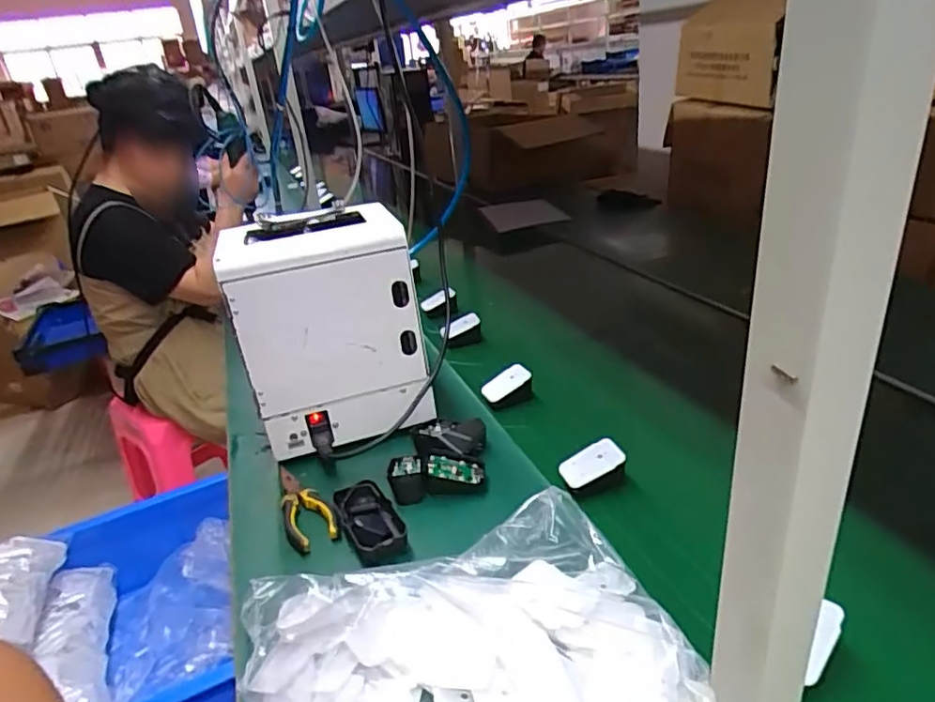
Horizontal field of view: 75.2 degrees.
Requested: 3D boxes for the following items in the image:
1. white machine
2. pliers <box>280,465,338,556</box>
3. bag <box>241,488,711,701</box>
[{"bbox_3d":[-0.167,-0.026,0.774,0.207,0.279,0.145,-9,27,-5],"label":"white machine"},{"bbox_3d":[-0.188,0.172,0.686,0.051,0.013,0.148,-18,29,-22],"label":"pliers"},{"bbox_3d":[-0.007,0.243,0.462,0.334,0.047,0.274,-11,27,-10],"label":"bag"}]

